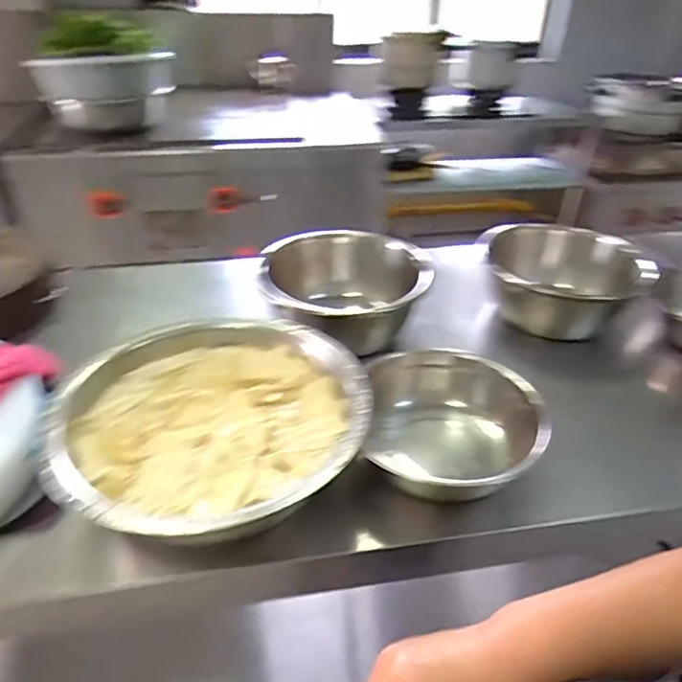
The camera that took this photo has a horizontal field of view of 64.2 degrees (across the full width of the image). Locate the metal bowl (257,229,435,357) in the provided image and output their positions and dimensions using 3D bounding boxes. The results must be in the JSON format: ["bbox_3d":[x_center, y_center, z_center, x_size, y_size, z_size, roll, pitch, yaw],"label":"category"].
[{"bbox_3d":[-0.002,-0.083,1.007,0.281,0.138,0.306,14,36,18],"label":"metal bowl"}]

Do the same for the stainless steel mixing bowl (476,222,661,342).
[{"bbox_3d":[0.421,-0.119,1.075,0.295,0.126,0.316,8,35,10],"label":"stainless steel mixing bowl"}]

